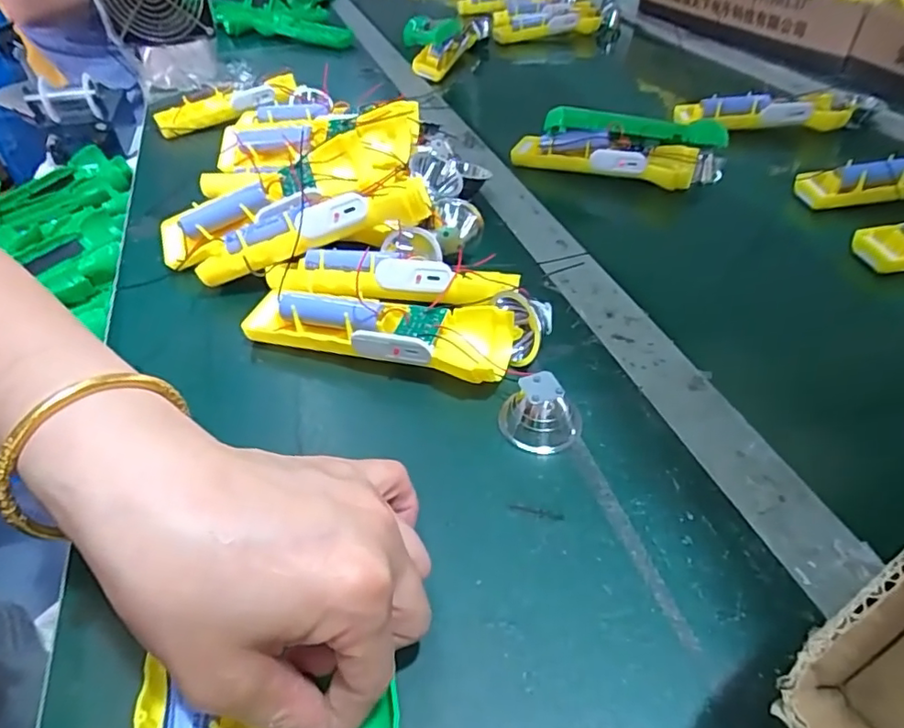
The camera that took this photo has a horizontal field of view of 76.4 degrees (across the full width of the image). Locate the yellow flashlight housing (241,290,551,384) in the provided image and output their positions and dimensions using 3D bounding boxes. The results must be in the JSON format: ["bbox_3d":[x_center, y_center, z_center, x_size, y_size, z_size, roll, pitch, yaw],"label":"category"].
[{"bbox_3d":[-0.037,-0.018,0.349,0.185,0.037,0.057,5,44,10],"label":"yellow flashlight housing"}]

